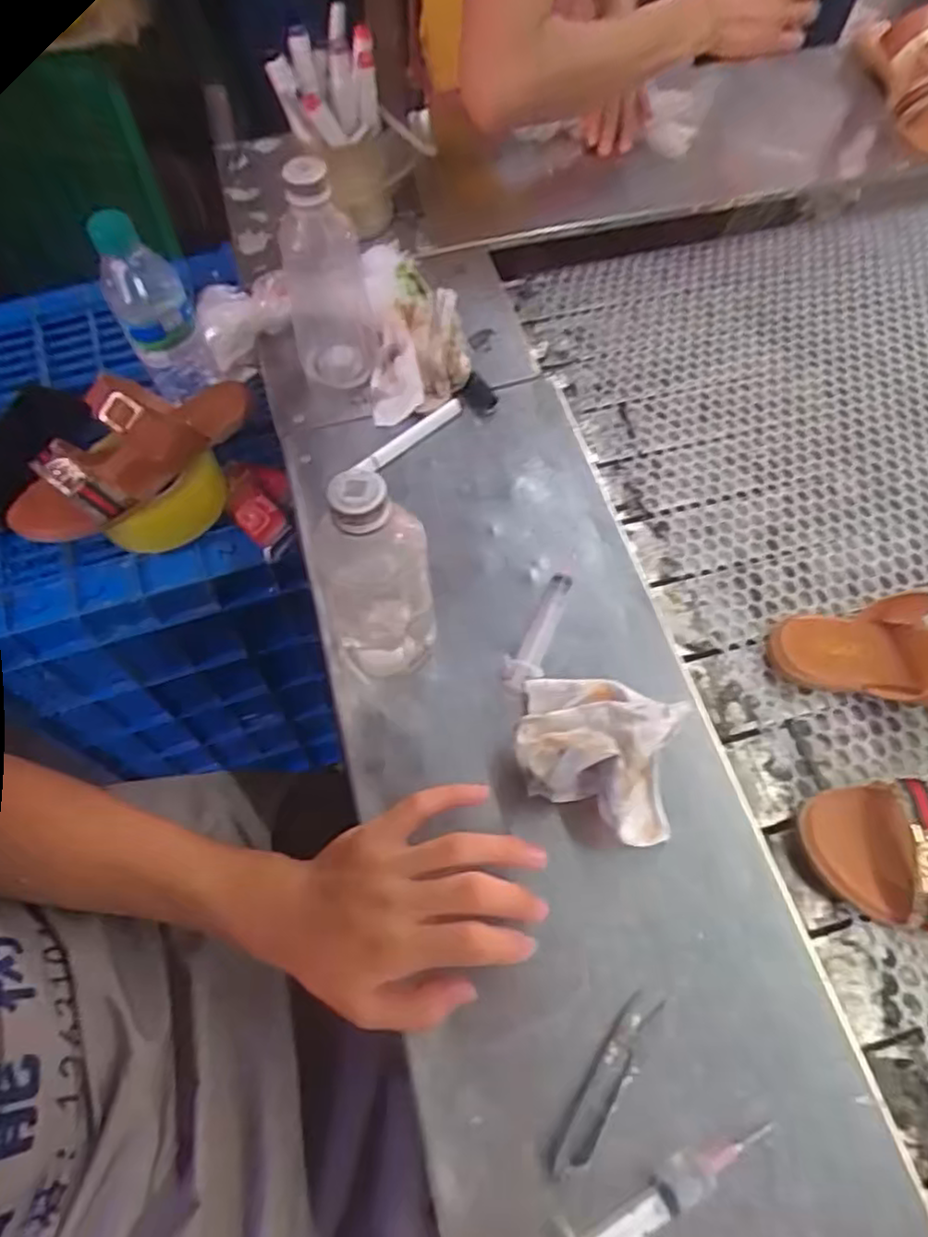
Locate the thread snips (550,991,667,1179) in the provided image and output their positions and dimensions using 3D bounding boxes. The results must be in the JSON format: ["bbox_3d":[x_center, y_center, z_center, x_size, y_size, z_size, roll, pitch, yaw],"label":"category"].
[{"bbox_3d":[0.079,0.254,0.382,0.021,0.006,0.100,33,67,15],"label":"thread snips"}]

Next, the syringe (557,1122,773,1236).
[{"bbox_3d":[0.092,0.304,0.354,0.152,0.014,0.026,-20,66,-11],"label":"syringe"}]

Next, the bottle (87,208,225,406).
[{"bbox_3d":[-0.272,-0.266,0.618,0.066,0.175,0.056,-23,66,-12],"label":"bottle"}]

